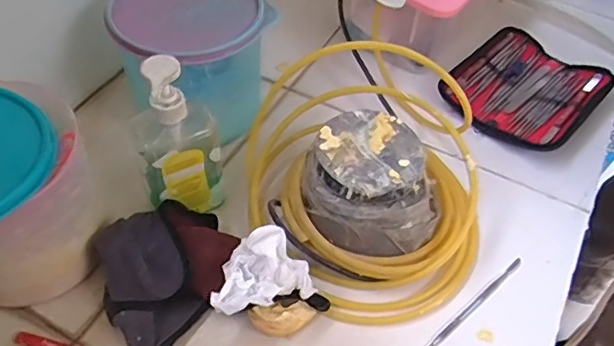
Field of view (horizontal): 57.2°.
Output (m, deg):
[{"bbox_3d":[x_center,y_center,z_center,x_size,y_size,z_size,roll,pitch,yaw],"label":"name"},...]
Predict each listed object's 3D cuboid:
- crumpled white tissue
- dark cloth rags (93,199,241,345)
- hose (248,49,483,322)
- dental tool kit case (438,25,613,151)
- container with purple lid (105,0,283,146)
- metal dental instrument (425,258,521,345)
[{"bbox_3d":[-0.045,0.086,0.526,0.092,0.031,0.077,-13,54,-14],"label":"crumpled white tissue"},{"bbox_3d":[-0.135,0.090,0.544,0.136,0.055,0.119,-36,62,-28],"label":"dark cloth rags"},{"bbox_3d":[0.077,-0.001,0.561,0.221,0.160,0.238,2,52,-3],"label":"hose"},{"bbox_3d":[0.290,-0.118,0.750,0.174,0.029,0.201,35,57,22],"label":"dental tool kit case"},{"bbox_3d":[-0.126,-0.137,0.648,0.145,0.135,0.151,2,52,-3],"label":"container with purple lid"},{"bbox_3d":[0.161,0.135,0.561,0.172,0.004,0.009,-33,61,-26],"label":"metal dental instrument"}]

